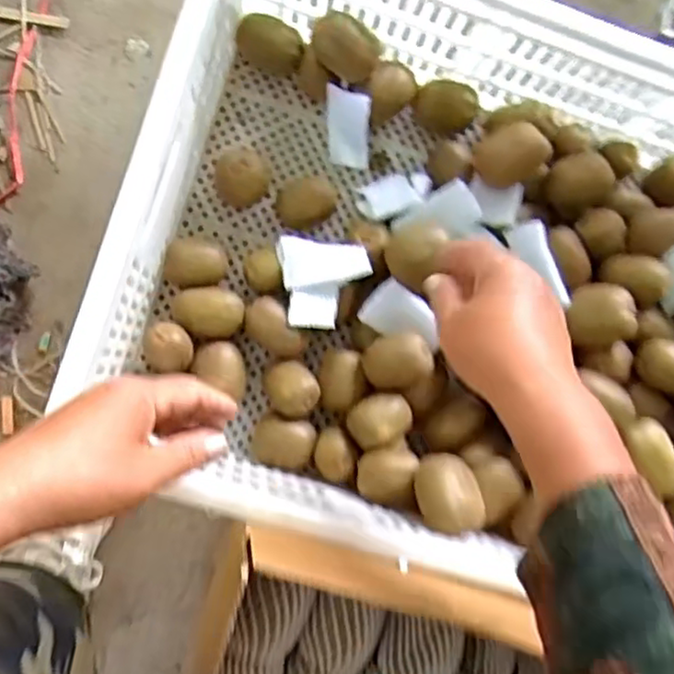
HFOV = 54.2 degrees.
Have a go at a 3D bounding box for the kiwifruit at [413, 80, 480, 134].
[{"bbox_3d":[0.104,-0.222,0.645,0.056,0.042,0.045,29,84,-6],"label":"kiwifruit"}]

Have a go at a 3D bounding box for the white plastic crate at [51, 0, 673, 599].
[{"bbox_3d":[0.148,-0.035,0.581,0.624,0.166,0.433,18,85,-7],"label":"white plastic crate"}]

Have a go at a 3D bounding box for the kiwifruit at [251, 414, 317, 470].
[{"bbox_3d":[-0.050,0.097,0.612,0.053,0.035,0.044,9,87,-8],"label":"kiwifruit"}]

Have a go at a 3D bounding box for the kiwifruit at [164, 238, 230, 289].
[{"bbox_3d":[-0.129,-0.070,0.604,0.057,0.042,0.050,0,88,-8],"label":"kiwifruit"}]

